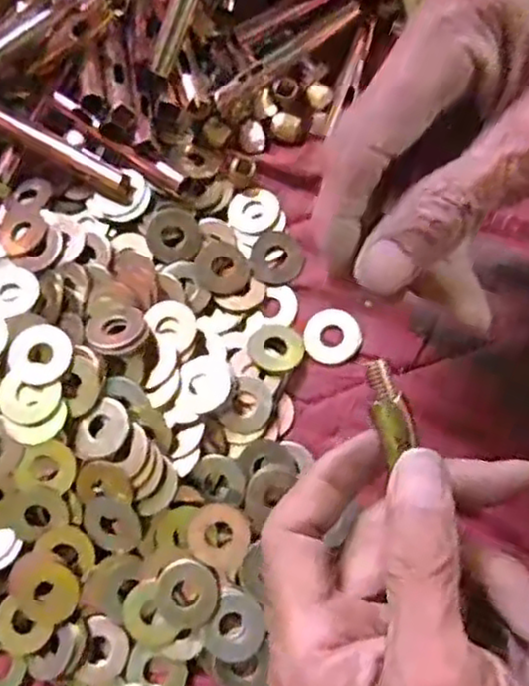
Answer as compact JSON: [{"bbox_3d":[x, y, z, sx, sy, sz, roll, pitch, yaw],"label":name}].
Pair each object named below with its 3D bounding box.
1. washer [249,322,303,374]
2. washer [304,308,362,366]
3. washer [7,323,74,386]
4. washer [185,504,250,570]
[{"bbox_3d":[0.005,0.002,0.306,0.023,0.004,0.022,2,64,-4],"label":"washer"},{"bbox_3d":[0.030,-0.003,0.304,0.023,0.004,0.024,-2,73,7],"label":"washer"},{"bbox_3d":[-0.090,0.005,0.284,0.024,0.004,0.025,3,73,-9],"label":"washer"},{"bbox_3d":[-0.018,0.076,0.278,0.024,0.004,0.023,-2,73,7],"label":"washer"}]

